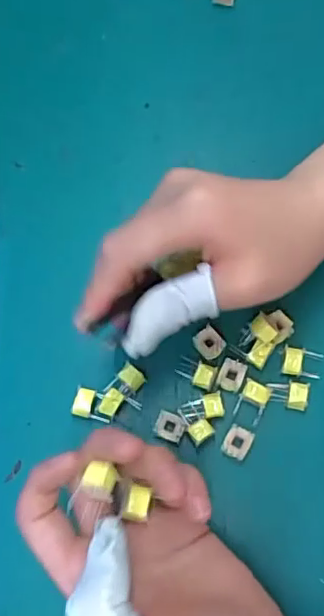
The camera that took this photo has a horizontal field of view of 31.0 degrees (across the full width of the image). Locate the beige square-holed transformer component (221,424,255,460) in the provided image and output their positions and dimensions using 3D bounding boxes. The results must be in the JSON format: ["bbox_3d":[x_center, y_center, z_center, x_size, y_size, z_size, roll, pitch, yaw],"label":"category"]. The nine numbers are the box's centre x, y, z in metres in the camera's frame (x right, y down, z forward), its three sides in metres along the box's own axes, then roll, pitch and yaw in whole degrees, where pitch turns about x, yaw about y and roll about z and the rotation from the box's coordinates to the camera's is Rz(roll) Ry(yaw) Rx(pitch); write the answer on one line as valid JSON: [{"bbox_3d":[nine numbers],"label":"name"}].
[{"bbox_3d":[0.043,0.078,0.337,0.014,0.020,0.017,23,75,8],"label":"beige square-holed transformer component"}]

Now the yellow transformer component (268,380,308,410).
[{"bbox_3d":[0.071,0.049,0.331,0.021,0.009,0.015,9,73,3],"label":"yellow transformer component"}]

